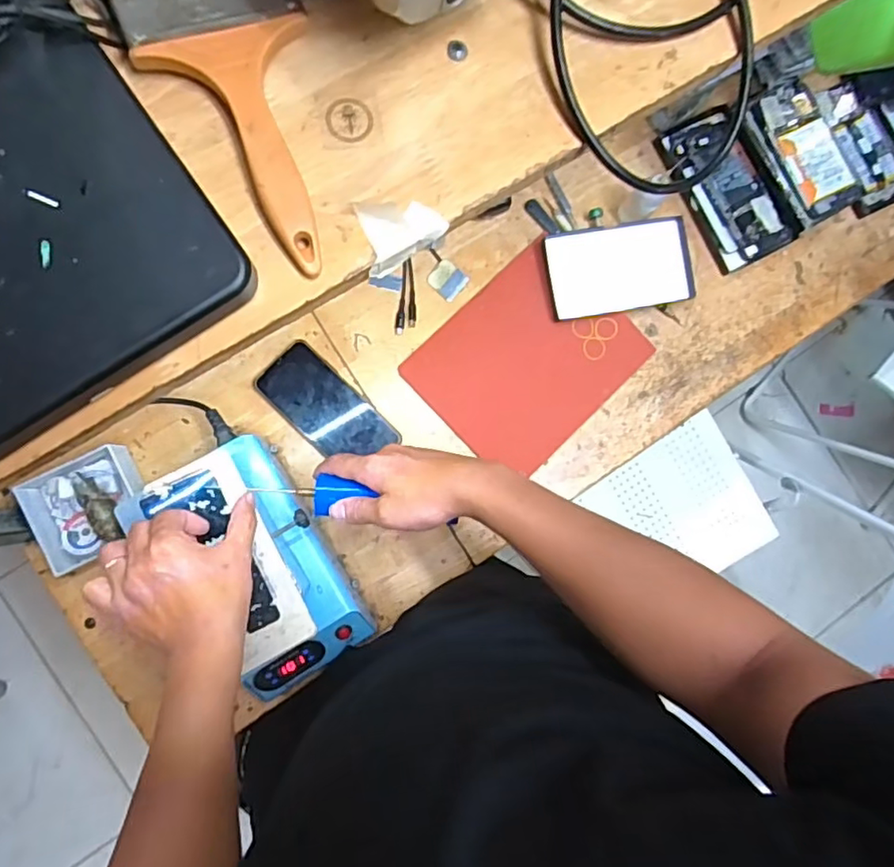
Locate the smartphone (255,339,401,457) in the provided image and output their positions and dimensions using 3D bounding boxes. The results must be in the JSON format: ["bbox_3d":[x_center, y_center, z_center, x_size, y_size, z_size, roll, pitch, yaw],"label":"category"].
[{"bbox_3d":[-0.139,-0.029,0.690,0.157,0.016,0.076,45,82,-2],"label":"smartphone"}]

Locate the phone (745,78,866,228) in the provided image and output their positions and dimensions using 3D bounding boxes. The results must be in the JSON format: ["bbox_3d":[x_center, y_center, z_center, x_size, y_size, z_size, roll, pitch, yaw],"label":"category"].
[{"bbox_3d":[0.426,-0.337,0.714,0.081,0.016,0.161,-29,86,10],"label":"phone"}]

